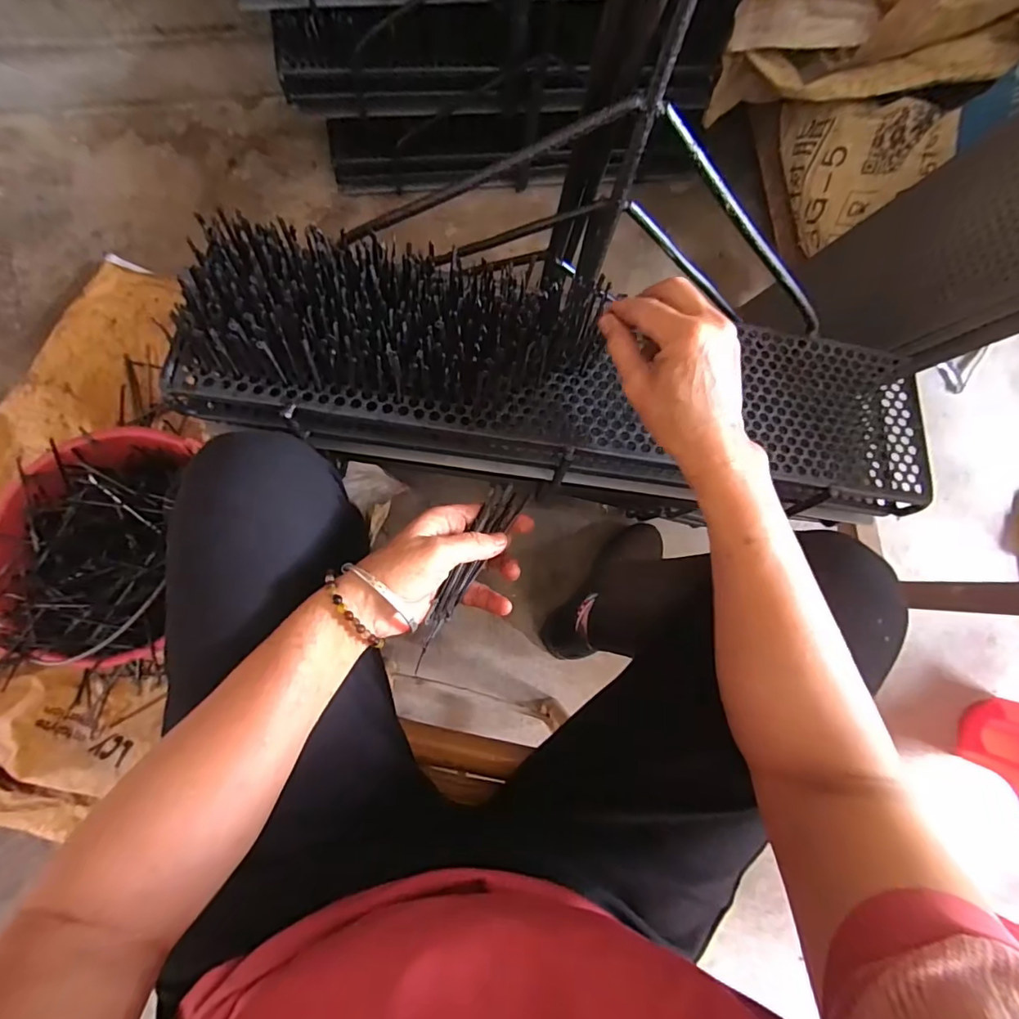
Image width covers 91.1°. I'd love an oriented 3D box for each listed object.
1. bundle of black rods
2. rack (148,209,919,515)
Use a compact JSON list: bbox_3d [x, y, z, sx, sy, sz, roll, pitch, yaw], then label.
[{"bbox_3d":[-0.028,0.045,0.365,0.027,0.012,0.146,27,71,-3],"label":"bundle of black rods"},{"bbox_3d":[0.054,-0.100,0.416,0.602,0.104,0.151,7,84,-9],"label":"rack"}]

